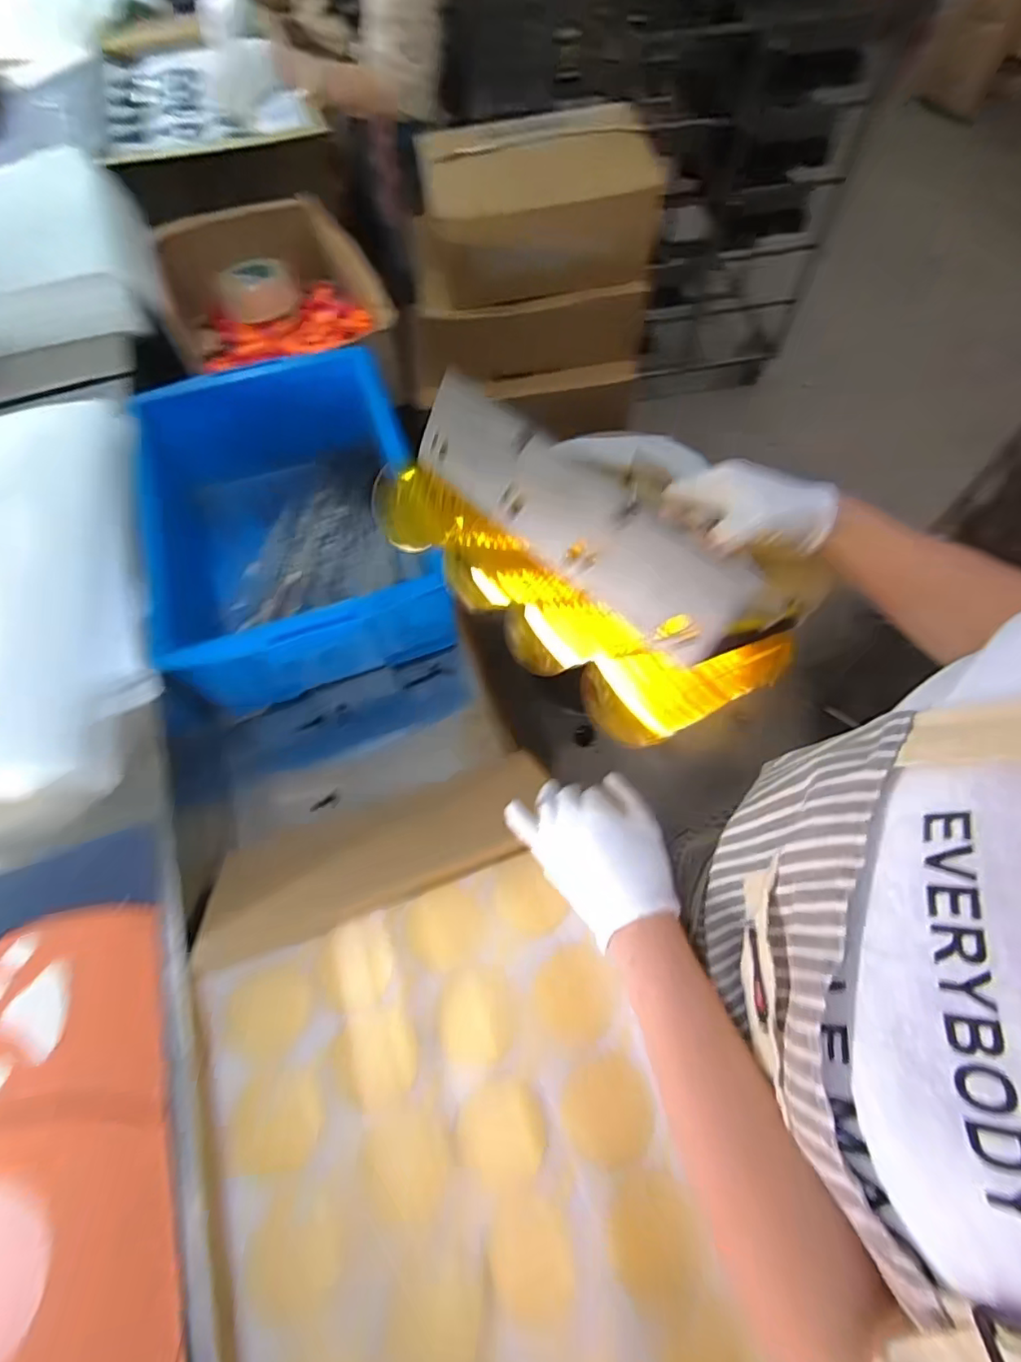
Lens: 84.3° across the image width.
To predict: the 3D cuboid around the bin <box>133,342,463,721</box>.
[{"bbox_3d":[-0.261,-0.186,0.706,0.330,0.167,0.399,-20,65,-8],"label":"bin"}]

